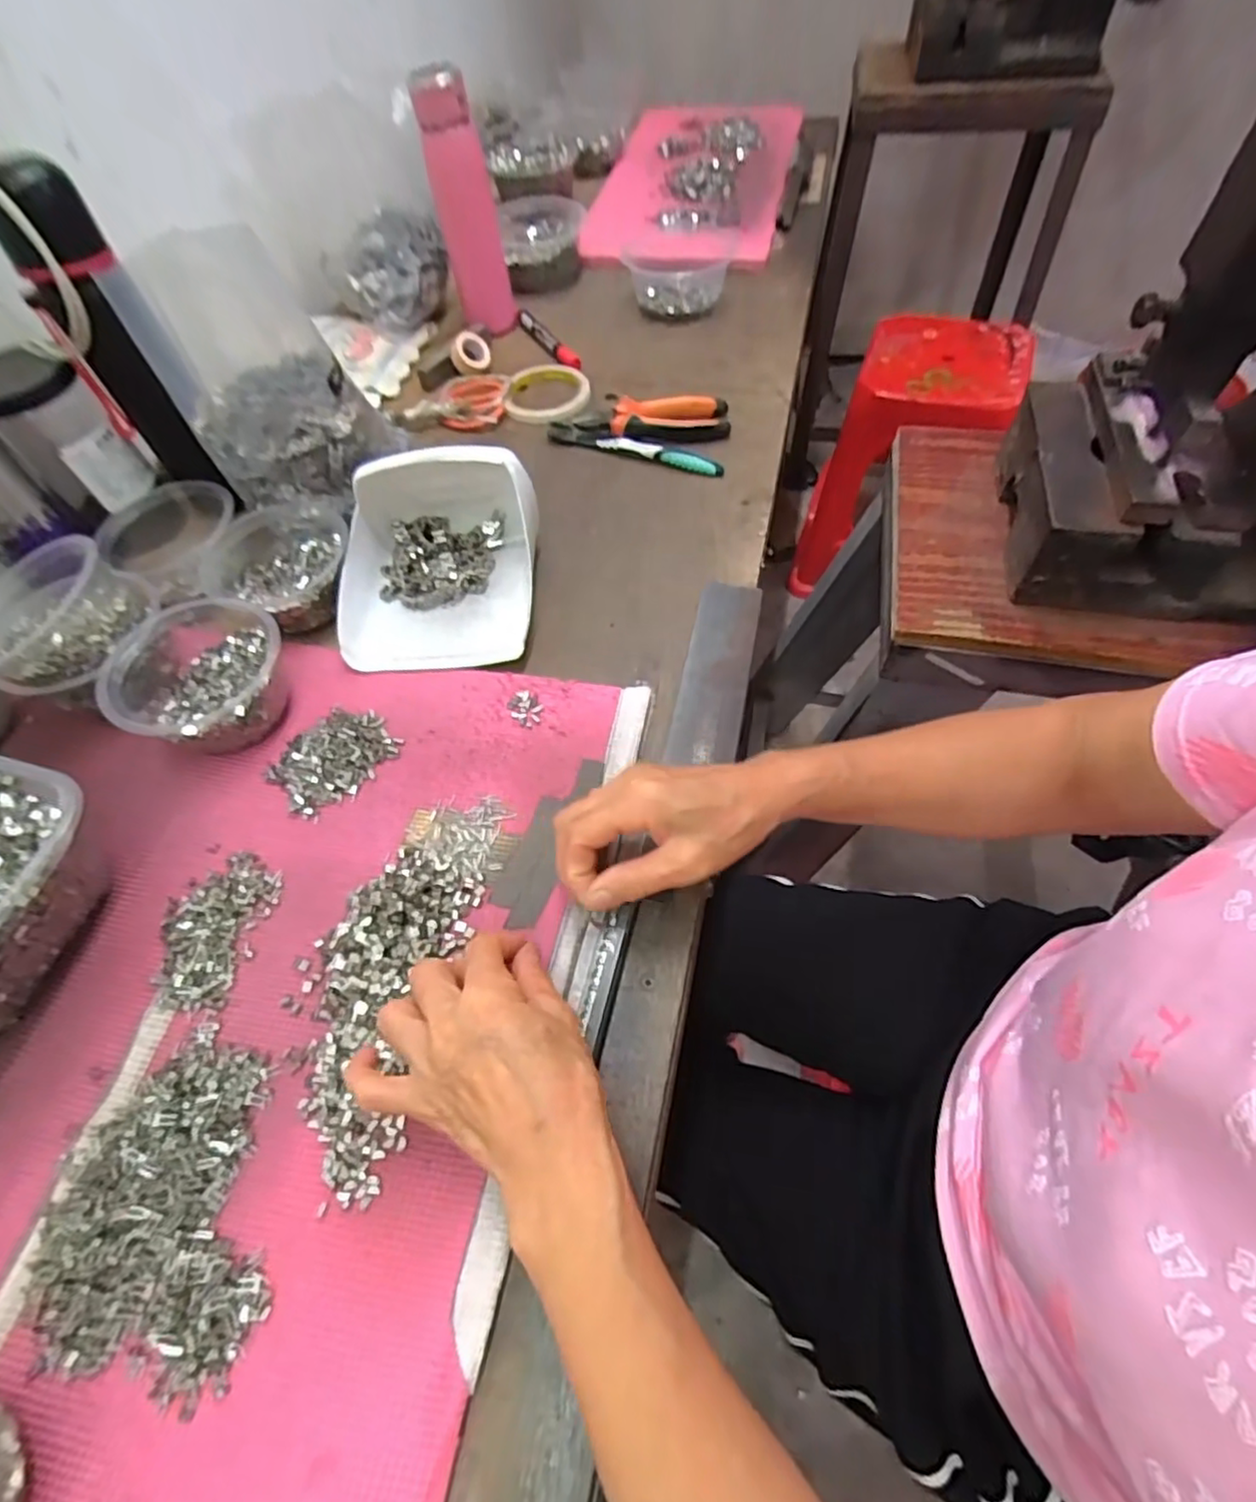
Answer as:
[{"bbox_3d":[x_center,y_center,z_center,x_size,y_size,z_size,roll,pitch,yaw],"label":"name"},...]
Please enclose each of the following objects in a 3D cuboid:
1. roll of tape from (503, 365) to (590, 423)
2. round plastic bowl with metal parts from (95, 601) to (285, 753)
[{"bbox_3d":[-0.087,-0.388,0.713,0.085,0.013,0.097,23,62,15],"label":"roll of tape"},{"bbox_3d":[-0.308,-0.058,0.475,0.116,0.059,0.127,-1,58,1],"label":"round plastic bowl with metal parts"}]

